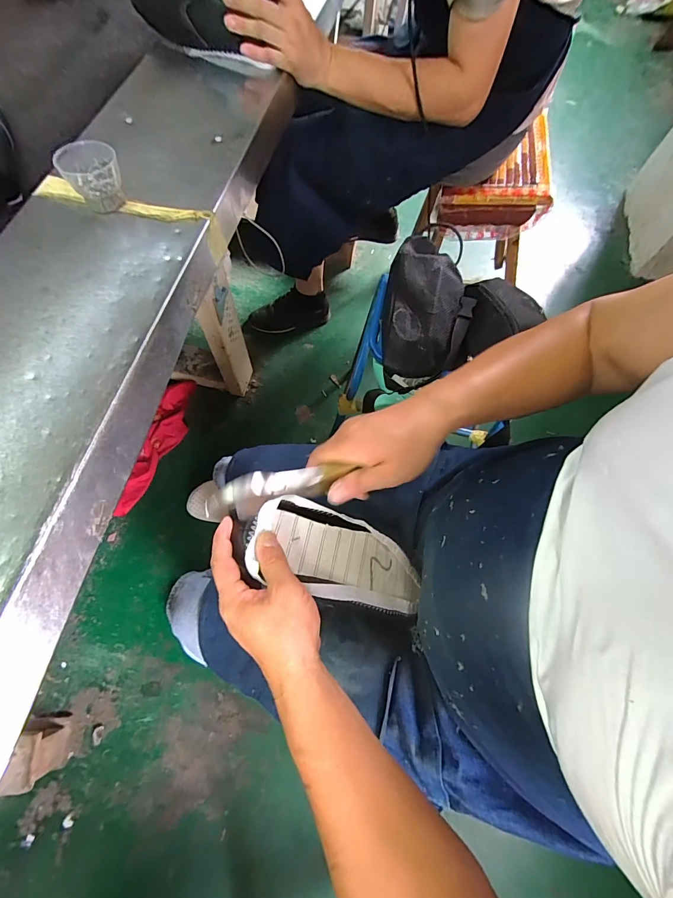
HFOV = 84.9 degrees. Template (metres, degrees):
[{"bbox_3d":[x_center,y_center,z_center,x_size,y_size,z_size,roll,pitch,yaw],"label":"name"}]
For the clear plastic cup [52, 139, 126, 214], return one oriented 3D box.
[{"bbox_3d":[-0.287,-0.322,0.437,0.064,0.049,0.059,-31,74,-14],"label":"clear plastic cup"}]

